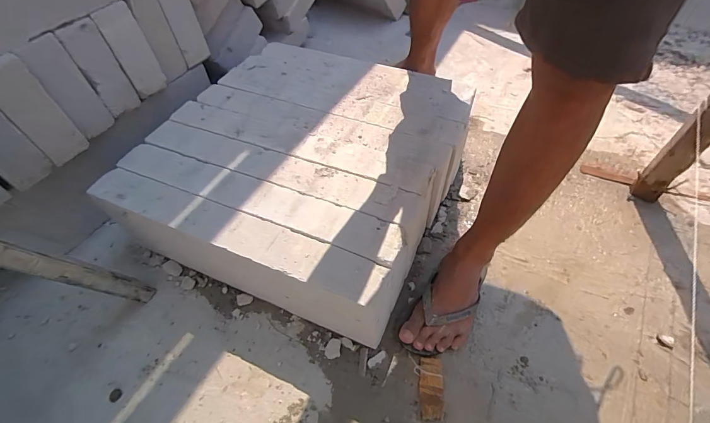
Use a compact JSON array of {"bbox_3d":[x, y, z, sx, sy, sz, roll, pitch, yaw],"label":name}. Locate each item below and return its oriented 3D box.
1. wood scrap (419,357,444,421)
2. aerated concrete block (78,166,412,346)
[{"bbox_3d":[0.131,0.304,0.614,0.039,0.010,0.096,1,52,5],"label":"wood scrap"},{"bbox_3d":[-0.226,0.082,0.681,0.593,0.194,0.085,18,56,17],"label":"aerated concrete block"}]

